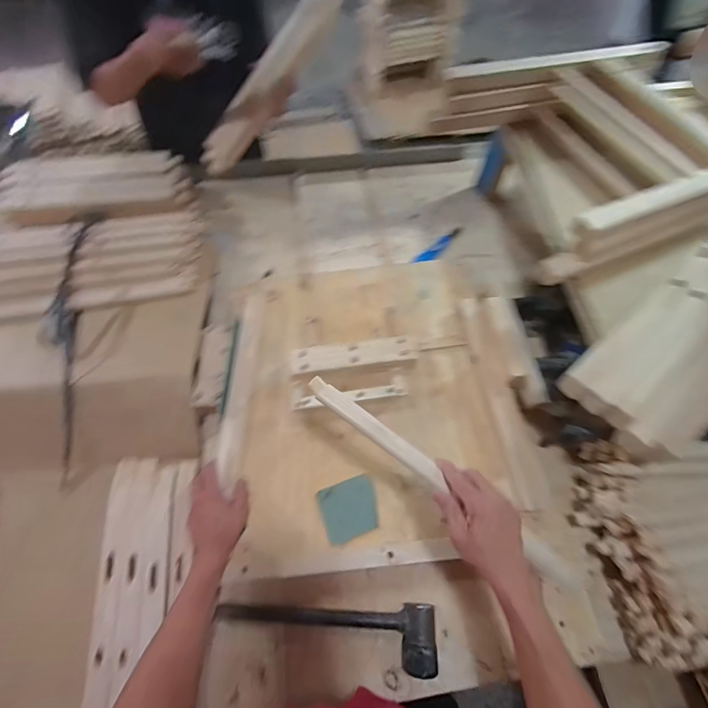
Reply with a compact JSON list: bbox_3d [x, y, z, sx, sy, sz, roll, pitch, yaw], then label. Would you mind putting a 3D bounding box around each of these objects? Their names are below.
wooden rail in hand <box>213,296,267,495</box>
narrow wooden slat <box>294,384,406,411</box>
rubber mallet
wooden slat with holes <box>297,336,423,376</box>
[{"bbox_3d":[-0.214,0.047,0.717,0.040,0.025,0.396,1,60,0],"label":"wooden rail in hand"},{"bbox_3d":[-0.007,0.085,0.730,0.216,0.024,0.023,-9,62,-6],"label":"narrow wooden slat"},{"bbox_3d":[-0.040,0.417,0.542,0.322,0.043,0.086,0,61,-1],"label":"rubber mallet"},{"bbox_3d":[0.008,-0.001,0.748,0.256,0.017,0.048,-8,74,-5],"label":"wooden slat with holes"}]

